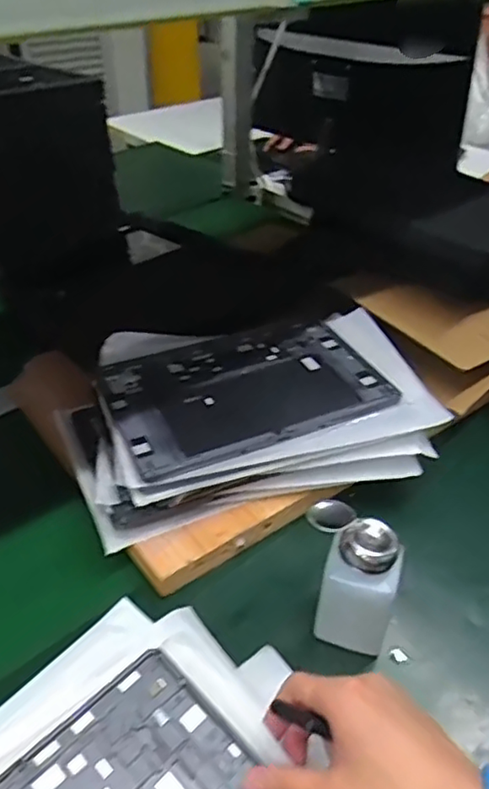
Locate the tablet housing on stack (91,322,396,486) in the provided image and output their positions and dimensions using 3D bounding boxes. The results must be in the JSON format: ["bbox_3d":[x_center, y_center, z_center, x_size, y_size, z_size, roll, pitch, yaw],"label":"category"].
[{"bbox_3d":[-0.002,-0.008,0.616,0.250,0.014,0.175,-15,40,-19],"label":"tablet housing on stack"}]

